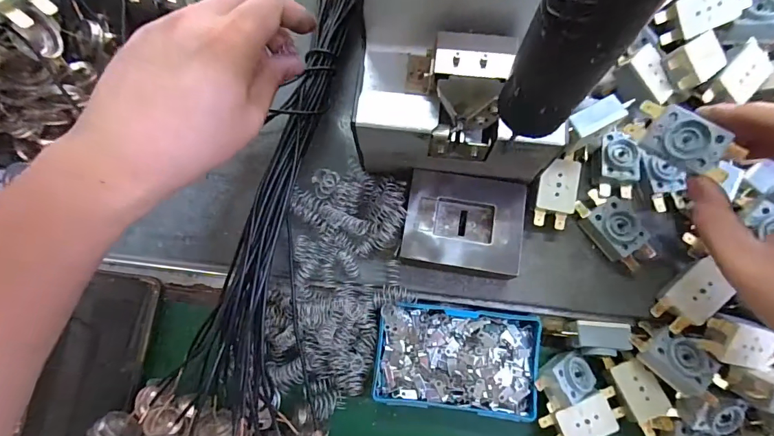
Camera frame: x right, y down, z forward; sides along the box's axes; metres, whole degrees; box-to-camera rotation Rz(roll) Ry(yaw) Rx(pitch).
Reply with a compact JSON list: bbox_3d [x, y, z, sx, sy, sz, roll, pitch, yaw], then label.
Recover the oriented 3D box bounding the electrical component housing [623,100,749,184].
[{"bbox_3d":[0.170,-0.045,0.235,0.056,0.014,0.027,40,115,17],"label":"electrical component housing"}]

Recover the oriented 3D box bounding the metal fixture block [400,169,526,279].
[{"bbox_3d":[0.054,0.005,0.293,0.080,0.024,0.065,9,77,3],"label":"metal fixture block"}]

